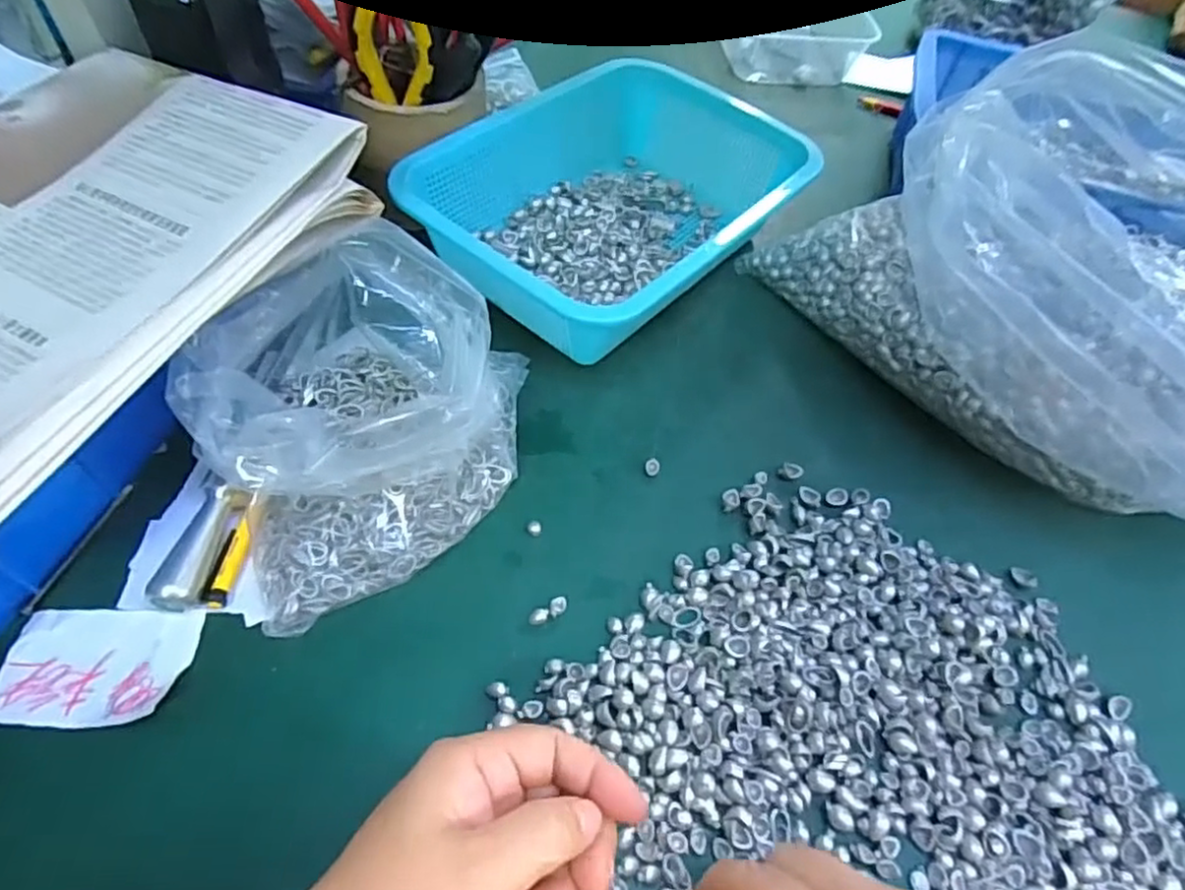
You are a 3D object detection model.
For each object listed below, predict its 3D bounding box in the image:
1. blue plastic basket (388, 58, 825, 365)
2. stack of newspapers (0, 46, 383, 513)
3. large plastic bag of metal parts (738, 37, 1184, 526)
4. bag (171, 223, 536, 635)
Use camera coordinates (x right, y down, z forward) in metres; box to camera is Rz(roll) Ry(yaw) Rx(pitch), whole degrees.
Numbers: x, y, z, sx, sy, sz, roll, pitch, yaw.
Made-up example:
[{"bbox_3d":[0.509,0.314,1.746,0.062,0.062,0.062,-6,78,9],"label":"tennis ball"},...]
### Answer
[{"bbox_3d":[0.025,-0.175,0.489,0.190,0.079,0.292,38,59,20],"label":"blue plastic basket"},{"bbox_3d":[-0.261,-0.088,0.301,0.197,0.035,0.276,25,56,13],"label":"stack of newspapers"},{"bbox_3d":[0.314,-0.098,0.402,0.236,0.166,0.338,-22,59,-20],"label":"large plastic bag of metal parts"},{"bbox_3d":[-0.108,-0.022,0.352,0.175,0.092,0.156,-22,59,-19],"label":"bag"}]

